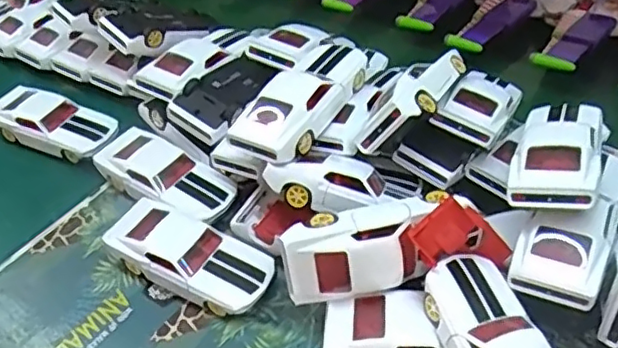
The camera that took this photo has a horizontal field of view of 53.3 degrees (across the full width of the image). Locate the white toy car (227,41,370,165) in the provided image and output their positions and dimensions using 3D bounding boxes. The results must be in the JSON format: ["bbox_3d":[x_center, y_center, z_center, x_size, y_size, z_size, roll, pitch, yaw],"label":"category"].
[{"bbox_3d":[-0.005,-0.060,0.469,0.053,0.030,0.124,24,50,27],"label":"white toy car"}]

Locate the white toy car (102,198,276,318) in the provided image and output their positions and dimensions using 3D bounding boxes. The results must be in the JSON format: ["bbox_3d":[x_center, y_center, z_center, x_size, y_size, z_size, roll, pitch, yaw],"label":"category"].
[{"bbox_3d":[-0.087,0.060,0.451,0.129,0.034,0.053,19,47,22],"label":"white toy car"}]

